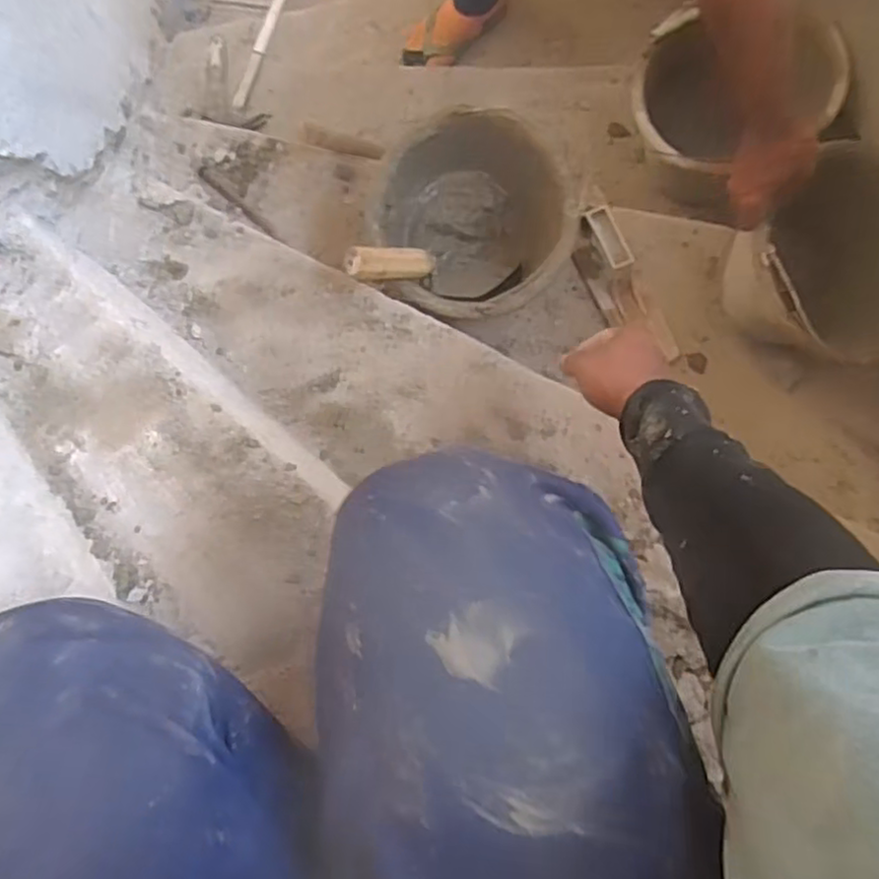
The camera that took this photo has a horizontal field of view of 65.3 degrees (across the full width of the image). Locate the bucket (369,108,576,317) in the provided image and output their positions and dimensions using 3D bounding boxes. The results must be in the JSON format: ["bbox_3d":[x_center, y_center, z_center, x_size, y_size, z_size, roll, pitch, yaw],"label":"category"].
[{"bbox_3d":[0.042,-0.279,0.918,0.248,0.169,0.264,0,88,2],"label":"bucket"}]

